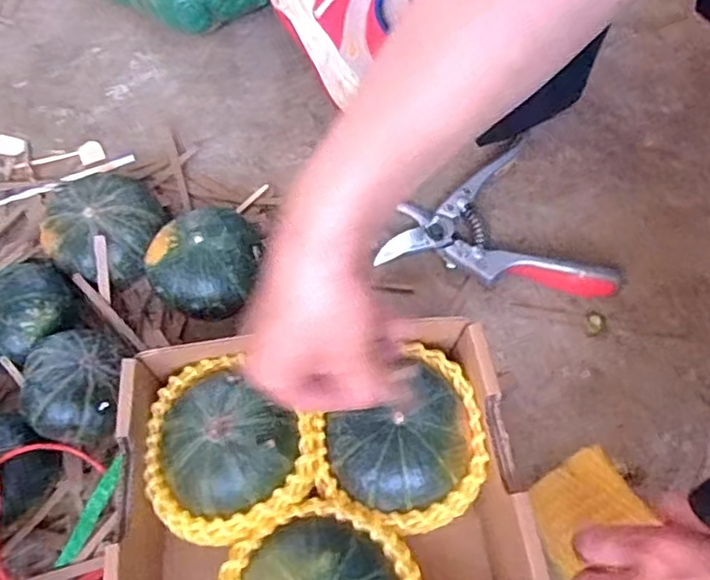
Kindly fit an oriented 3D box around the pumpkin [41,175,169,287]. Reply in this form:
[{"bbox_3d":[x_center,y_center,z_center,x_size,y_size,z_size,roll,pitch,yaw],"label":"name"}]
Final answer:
[{"bbox_3d":[-0.193,-0.045,0.493,0.084,0.051,0.081,-1,62,2],"label":"pumpkin"}]

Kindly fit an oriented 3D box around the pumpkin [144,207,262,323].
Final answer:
[{"bbox_3d":[-0.108,-0.014,0.469,0.080,0.059,0.076,-1,60,3],"label":"pumpkin"}]

